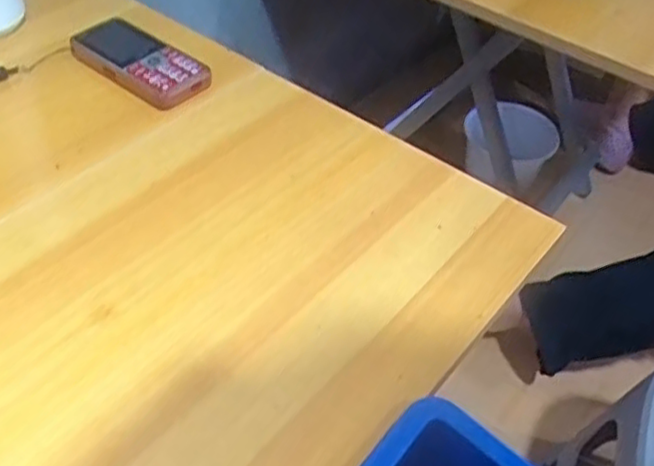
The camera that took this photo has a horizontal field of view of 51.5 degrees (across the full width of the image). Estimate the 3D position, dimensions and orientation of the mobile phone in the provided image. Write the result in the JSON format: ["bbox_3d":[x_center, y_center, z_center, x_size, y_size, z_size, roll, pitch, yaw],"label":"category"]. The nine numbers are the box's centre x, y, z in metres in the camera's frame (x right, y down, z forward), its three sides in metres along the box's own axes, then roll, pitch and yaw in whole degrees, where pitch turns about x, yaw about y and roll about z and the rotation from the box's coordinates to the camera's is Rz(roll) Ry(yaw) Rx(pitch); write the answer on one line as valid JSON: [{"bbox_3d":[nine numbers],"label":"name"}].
[{"bbox_3d":[-0.166,-0.153,0.598,0.130,0.020,0.061,31,52,23],"label":"mobile phone"}]

